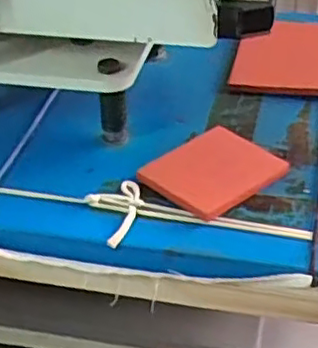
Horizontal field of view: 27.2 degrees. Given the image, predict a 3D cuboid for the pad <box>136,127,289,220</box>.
[{"bbox_3d":[0.042,-0.003,0.507,0.091,0.011,0.076,-30,45,-31],"label":"pad"}]

